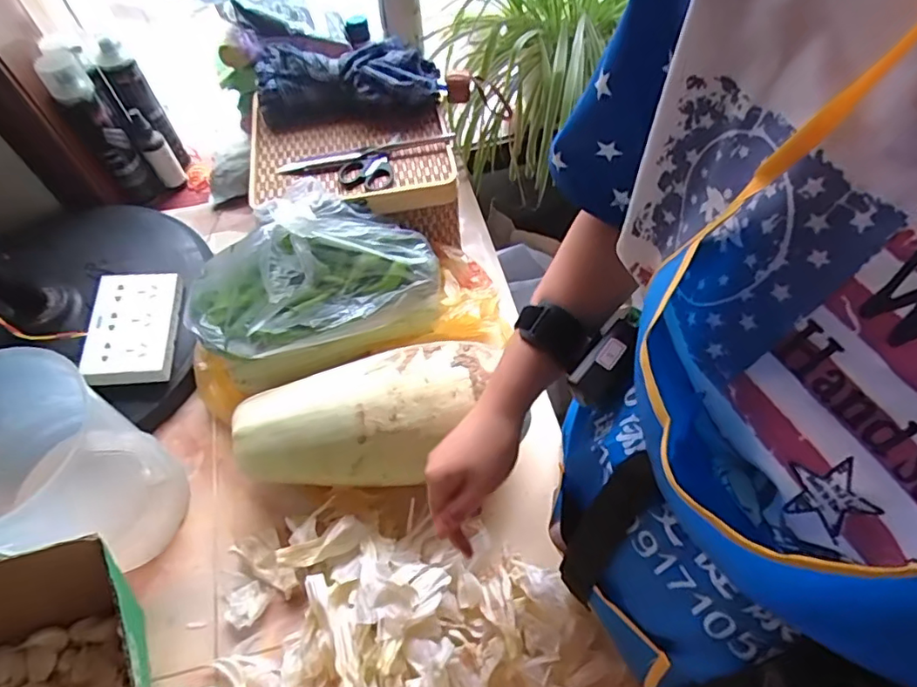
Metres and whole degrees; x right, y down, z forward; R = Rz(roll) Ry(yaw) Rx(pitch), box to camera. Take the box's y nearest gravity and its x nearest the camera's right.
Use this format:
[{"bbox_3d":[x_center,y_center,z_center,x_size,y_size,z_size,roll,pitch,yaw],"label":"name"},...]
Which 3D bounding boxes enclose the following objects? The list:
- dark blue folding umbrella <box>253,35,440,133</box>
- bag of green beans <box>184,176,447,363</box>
[{"bbox_3d":[-0.137,-0.320,0.678,0.218,0.069,0.069,-3,58,1],"label":"dark blue folding umbrella"},{"bbox_3d":[-0.163,-0.086,0.588,0.258,0.122,0.134,-25,60,-12],"label":"bag of green beans"}]

